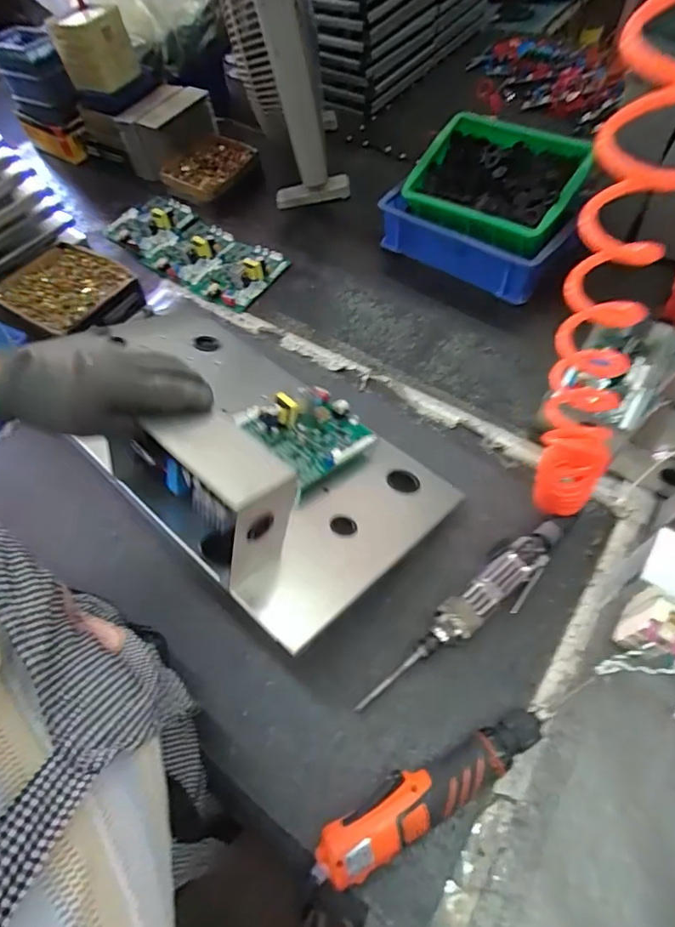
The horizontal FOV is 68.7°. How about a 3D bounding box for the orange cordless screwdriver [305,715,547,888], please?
[{"bbox_3d":[0.085,0.301,0.452,0.236,0.042,0.054,-26,60,-11],"label":"orange cordless screwdriver"}]

